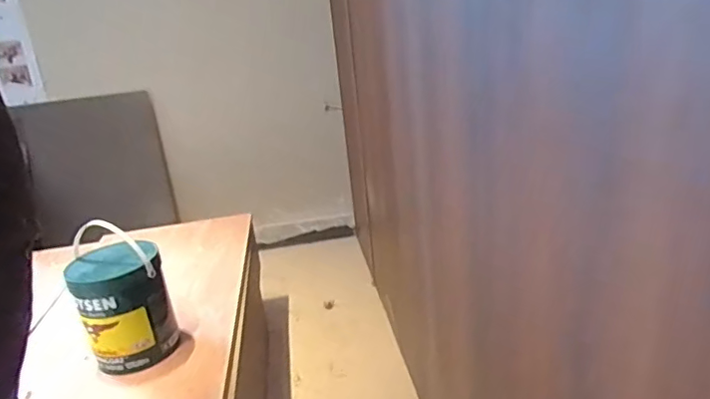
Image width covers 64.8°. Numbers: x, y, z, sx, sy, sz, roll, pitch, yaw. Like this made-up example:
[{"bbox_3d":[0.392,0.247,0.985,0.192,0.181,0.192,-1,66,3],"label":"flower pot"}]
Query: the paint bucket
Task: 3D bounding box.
[{"bbox_3d":[-0.440,0.172,1.052,0.152,0.263,0.152,-16,20,-28],"label":"paint bucket"}]

